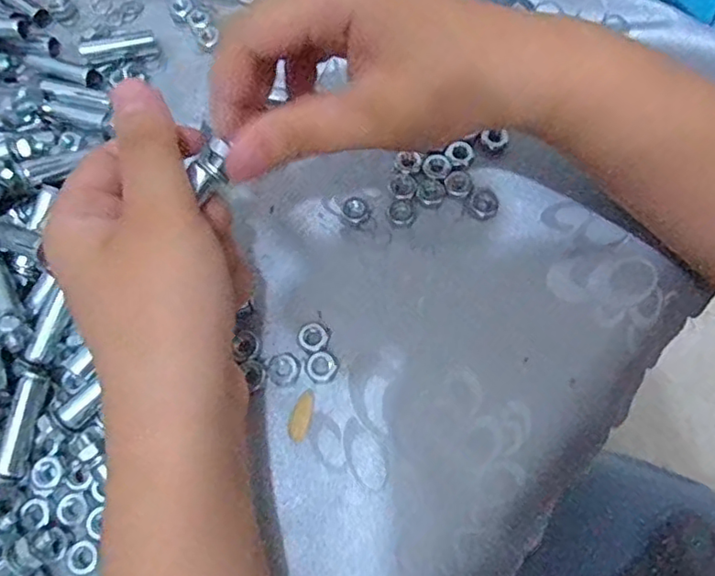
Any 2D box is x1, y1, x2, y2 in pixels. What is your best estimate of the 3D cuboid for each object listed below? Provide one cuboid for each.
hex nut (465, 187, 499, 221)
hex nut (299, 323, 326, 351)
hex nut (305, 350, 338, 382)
[{"bbox_3d":[0.060,-0.041,0.282,0.016,0.004,0.015,-43,73,-12],"label":"hex nut"},{"bbox_3d":[-0.020,0.021,0.265,0.012,0.004,0.013,-23,70,-6],"label":"hex nut"},{"bbox_3d":[-0.016,0.034,0.260,0.013,0.004,0.014,-27,71,-7],"label":"hex nut"}]

